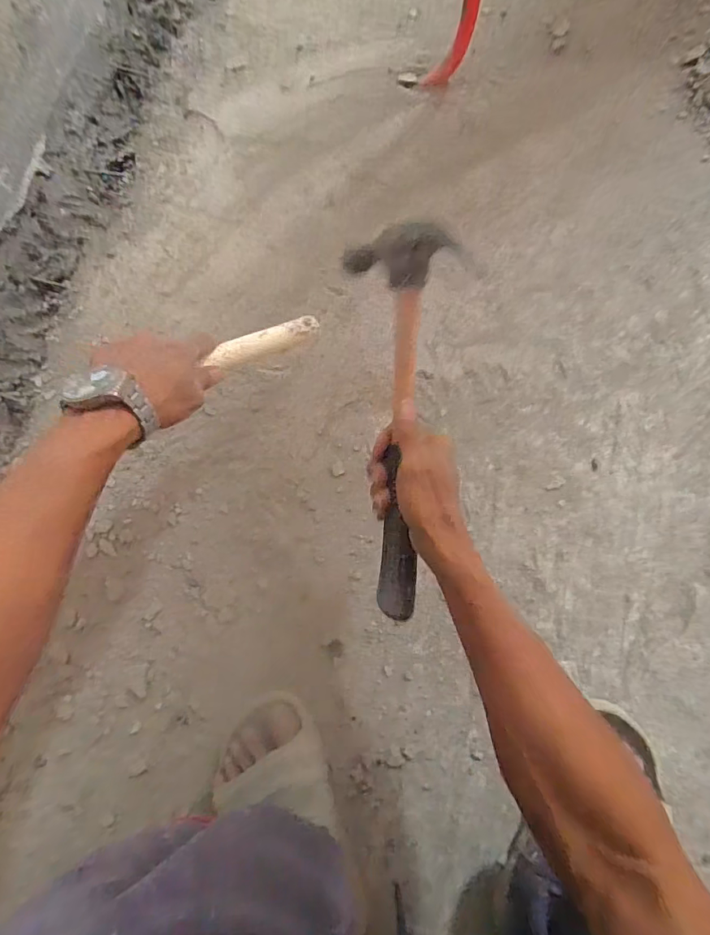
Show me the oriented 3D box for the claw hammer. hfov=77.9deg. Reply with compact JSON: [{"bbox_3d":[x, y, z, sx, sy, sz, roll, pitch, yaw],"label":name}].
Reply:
[{"bbox_3d":[0.036,-0.027,0.365,0.088,0.033,0.314,2,99,2],"label":"claw hammer"}]

